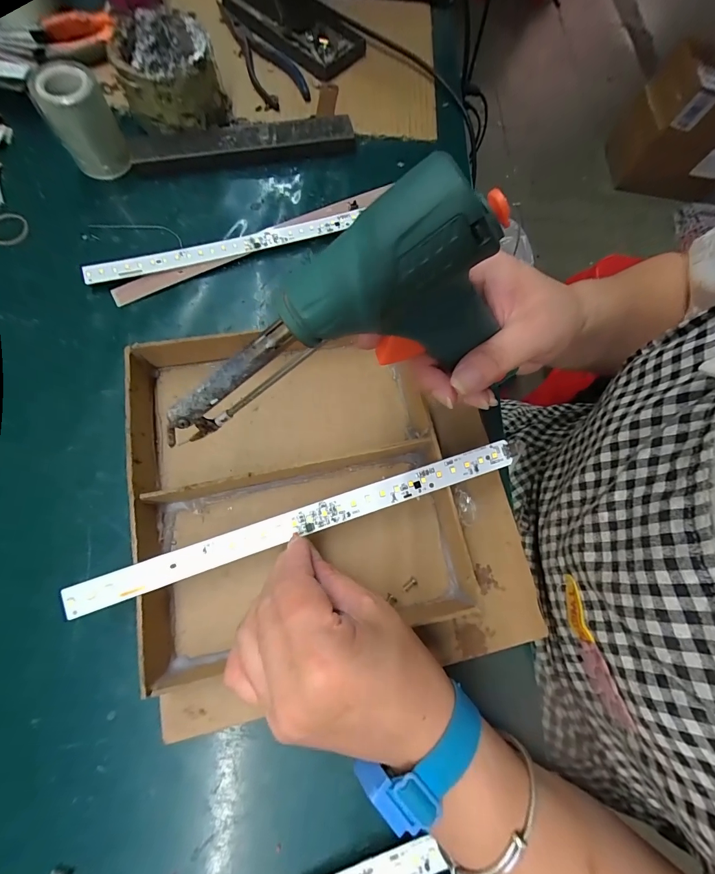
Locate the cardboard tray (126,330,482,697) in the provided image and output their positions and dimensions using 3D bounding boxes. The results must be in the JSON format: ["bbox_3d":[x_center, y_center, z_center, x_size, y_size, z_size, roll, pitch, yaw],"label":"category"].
[{"bbox_3d":[-0.044,0.027,0.261,0.206,0.037,0.214,-10,74,-6],"label":"cardboard tray"}]

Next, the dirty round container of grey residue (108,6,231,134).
[{"bbox_3d":[-0.173,-0.337,0.341,0.087,0.070,0.091,-16,74,-7],"label":"dirty round container of grey residue"}]

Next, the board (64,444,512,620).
[{"bbox_3d":[-0.031,0.052,0.236,0.281,0.010,0.016,-18,74,-8],"label":"board"}]

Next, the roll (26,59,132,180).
[{"bbox_3d":[-0.236,-0.270,0.323,0.050,0.064,0.055,-31,77,-11],"label":"roll"}]

